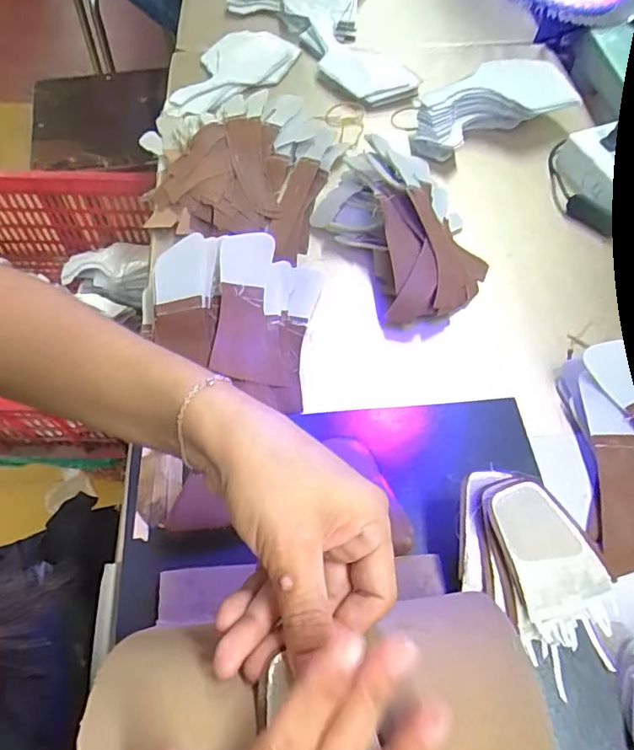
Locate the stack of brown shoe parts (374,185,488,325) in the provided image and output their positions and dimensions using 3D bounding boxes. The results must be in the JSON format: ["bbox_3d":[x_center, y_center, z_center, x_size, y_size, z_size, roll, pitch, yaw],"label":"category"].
[{"bbox_3d":[0.114,-0.123,0.501,0.111,0.055,0.156,0,60,-2],"label":"stack of brown shoe parts"}]

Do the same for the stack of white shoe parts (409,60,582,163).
[{"bbox_3d":[0.200,-0.326,0.624,0.198,0.053,0.107,-19,62,-13],"label":"stack of white shoe parts"}]

